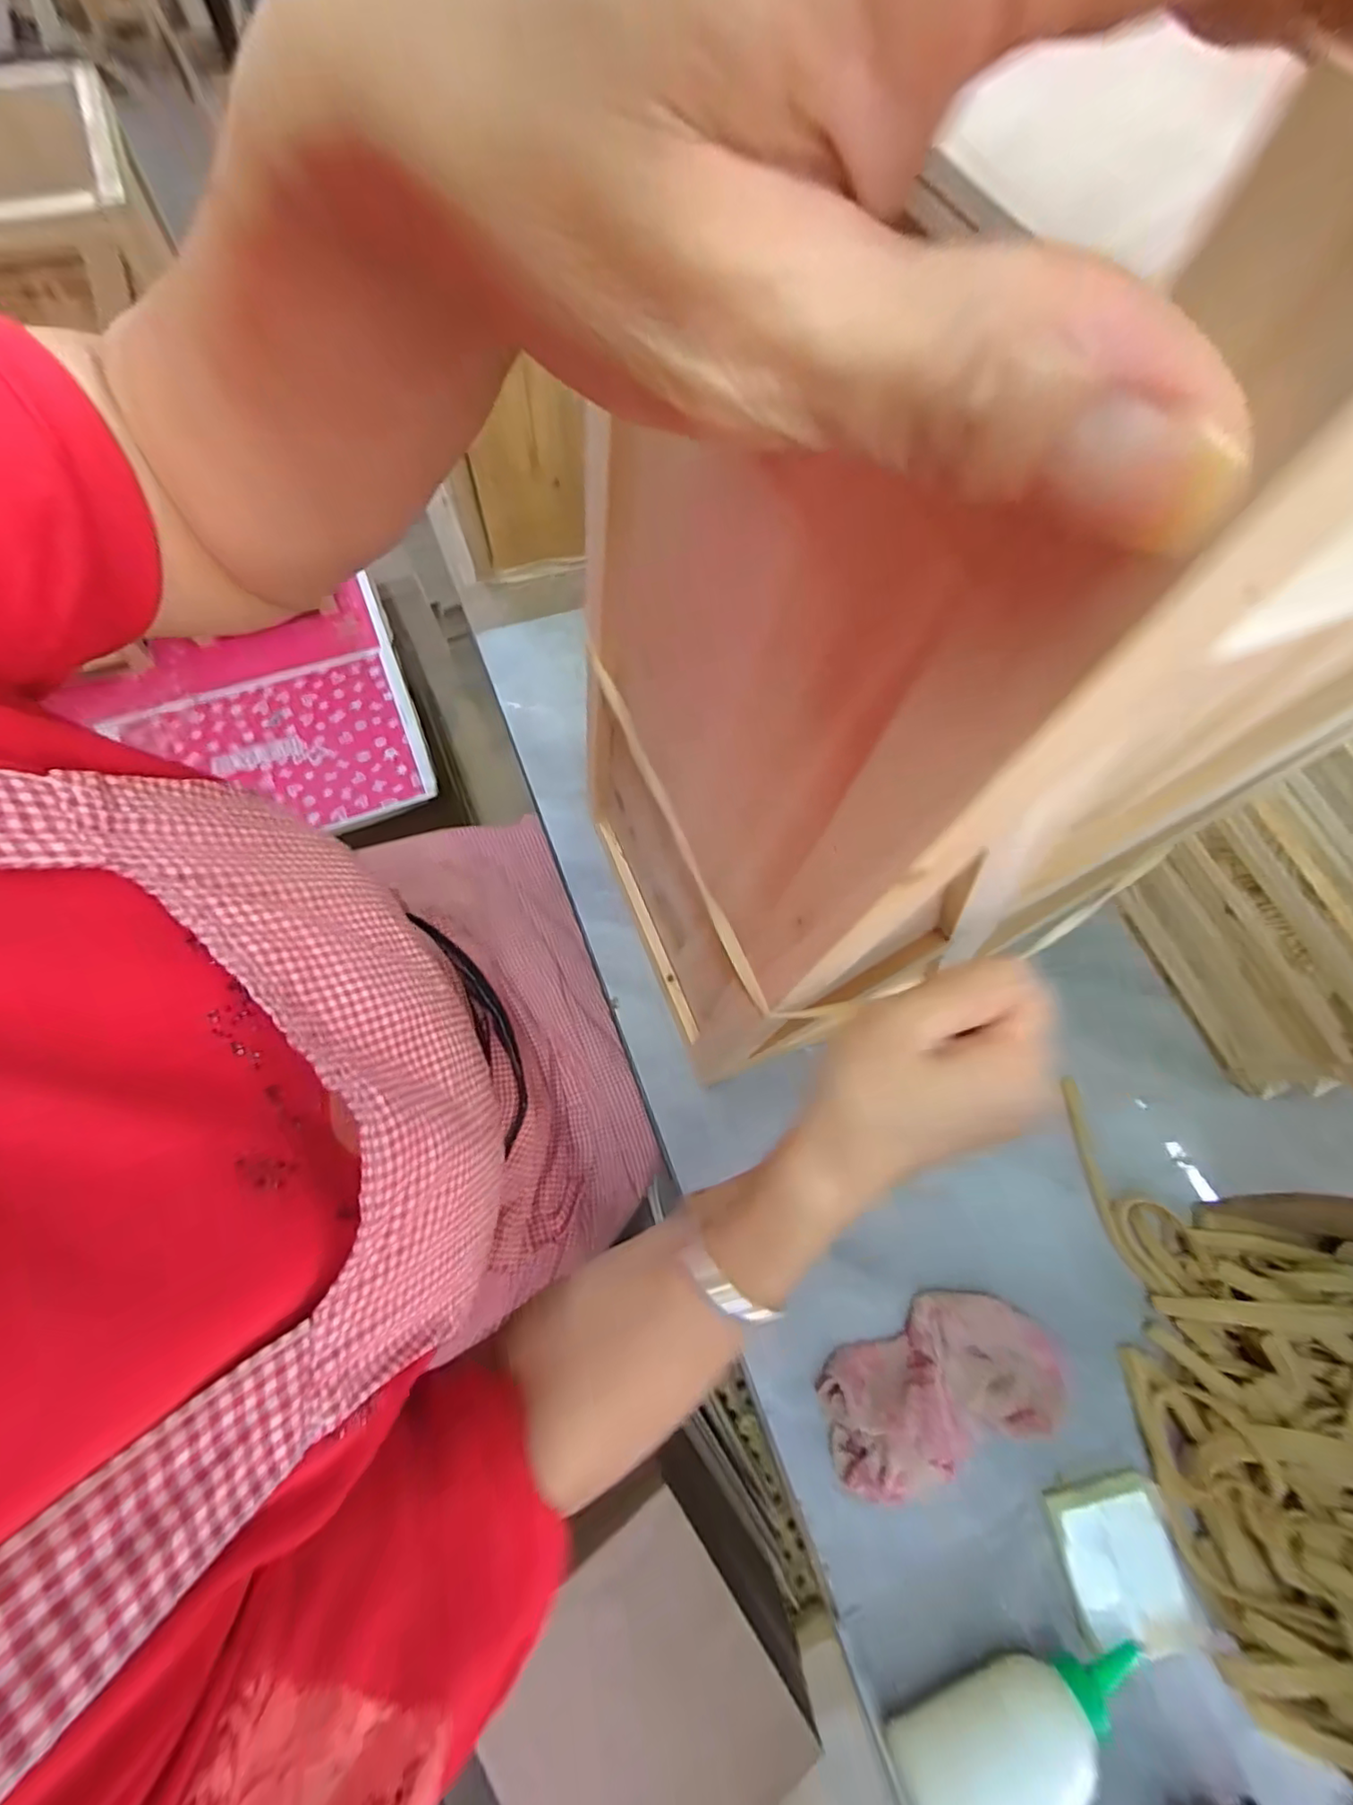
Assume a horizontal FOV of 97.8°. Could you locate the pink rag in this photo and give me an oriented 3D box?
[{"bbox_3d":[0.174,0.315,0.383,0.155,0.034,0.085,-11,72,-7],"label":"pink rag"}]

